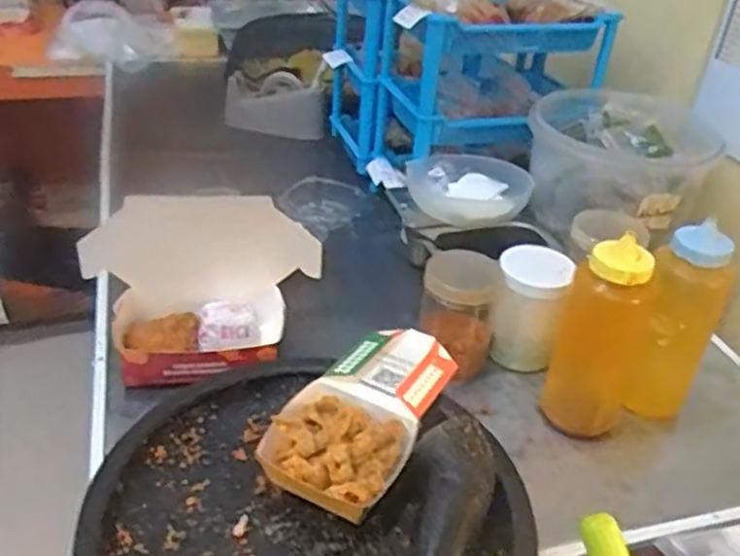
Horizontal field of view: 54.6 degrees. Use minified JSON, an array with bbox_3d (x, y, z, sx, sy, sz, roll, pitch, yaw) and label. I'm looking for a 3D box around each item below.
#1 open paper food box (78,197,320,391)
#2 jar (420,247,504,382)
[{"bbox_3d":[-0.191,0.014,0.796,0.258,0.156,0.142,1,34,-6],"label":"open paper food box"},{"bbox_3d":[0.103,0.046,0.844,0.086,0.131,0.084,9,34,7],"label":"jar"}]

